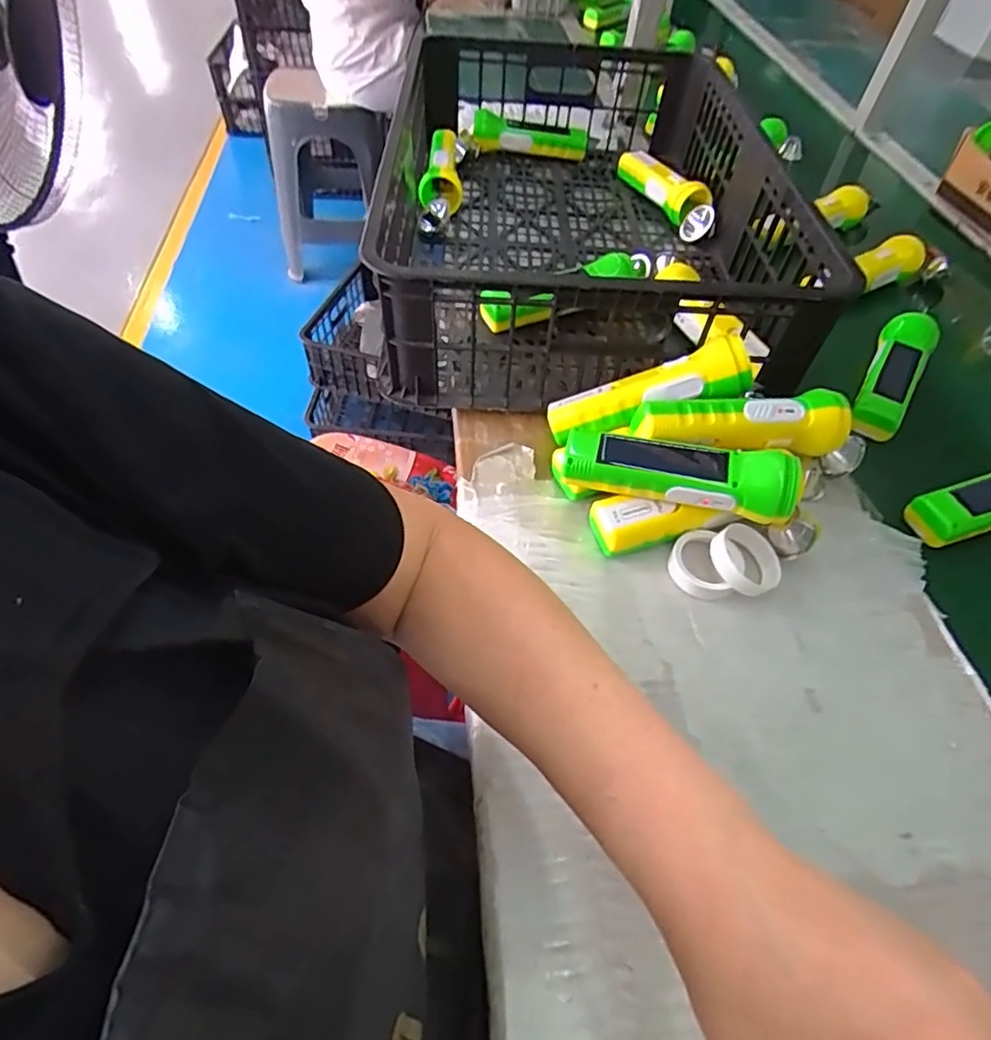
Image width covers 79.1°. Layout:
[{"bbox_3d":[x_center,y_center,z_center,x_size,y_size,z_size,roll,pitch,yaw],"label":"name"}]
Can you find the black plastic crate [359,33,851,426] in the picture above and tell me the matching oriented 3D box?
[{"bbox_3d":[0.086,-0.332,0.627,0.369,0.175,0.511,-2,53,0],"label":"black plastic crate"}]

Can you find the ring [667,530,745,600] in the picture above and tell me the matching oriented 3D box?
[{"bbox_3d":[0.158,0.031,0.447,0.048,0.018,0.053,33,61,24],"label":"ring"}]

